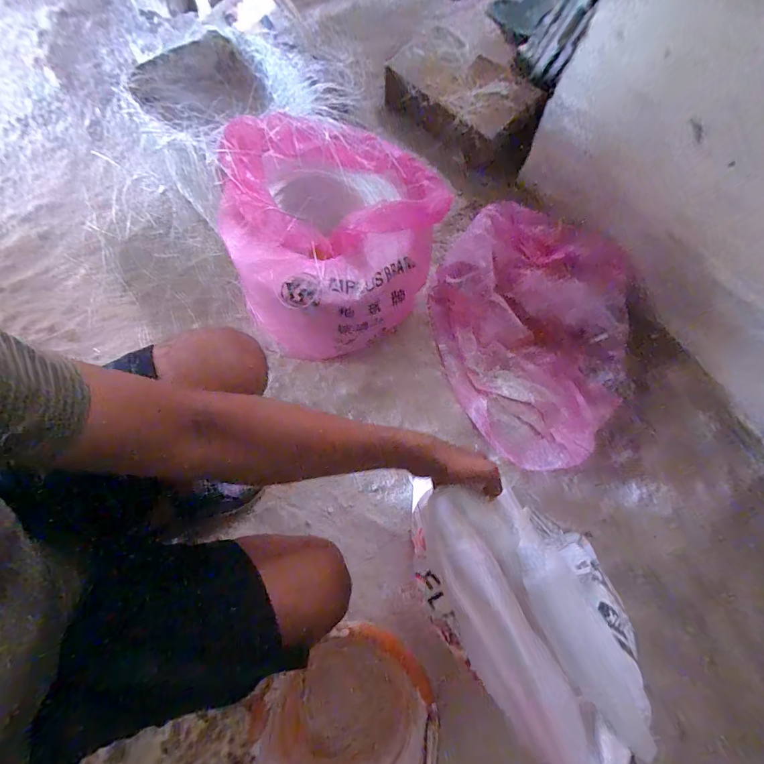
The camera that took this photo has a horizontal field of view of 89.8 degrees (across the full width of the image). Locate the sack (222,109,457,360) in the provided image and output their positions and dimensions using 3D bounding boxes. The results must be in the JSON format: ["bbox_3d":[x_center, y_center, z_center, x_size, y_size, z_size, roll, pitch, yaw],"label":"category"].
[{"bbox_3d":[-0.081,-0.240,0.718,0.350,0.320,0.297,-1,75,-2],"label":"sack"}]

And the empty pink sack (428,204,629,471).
[{"bbox_3d":[0.326,-0.109,0.833,0.389,0.130,0.570,-9,75,-4],"label":"empty pink sack"}]

